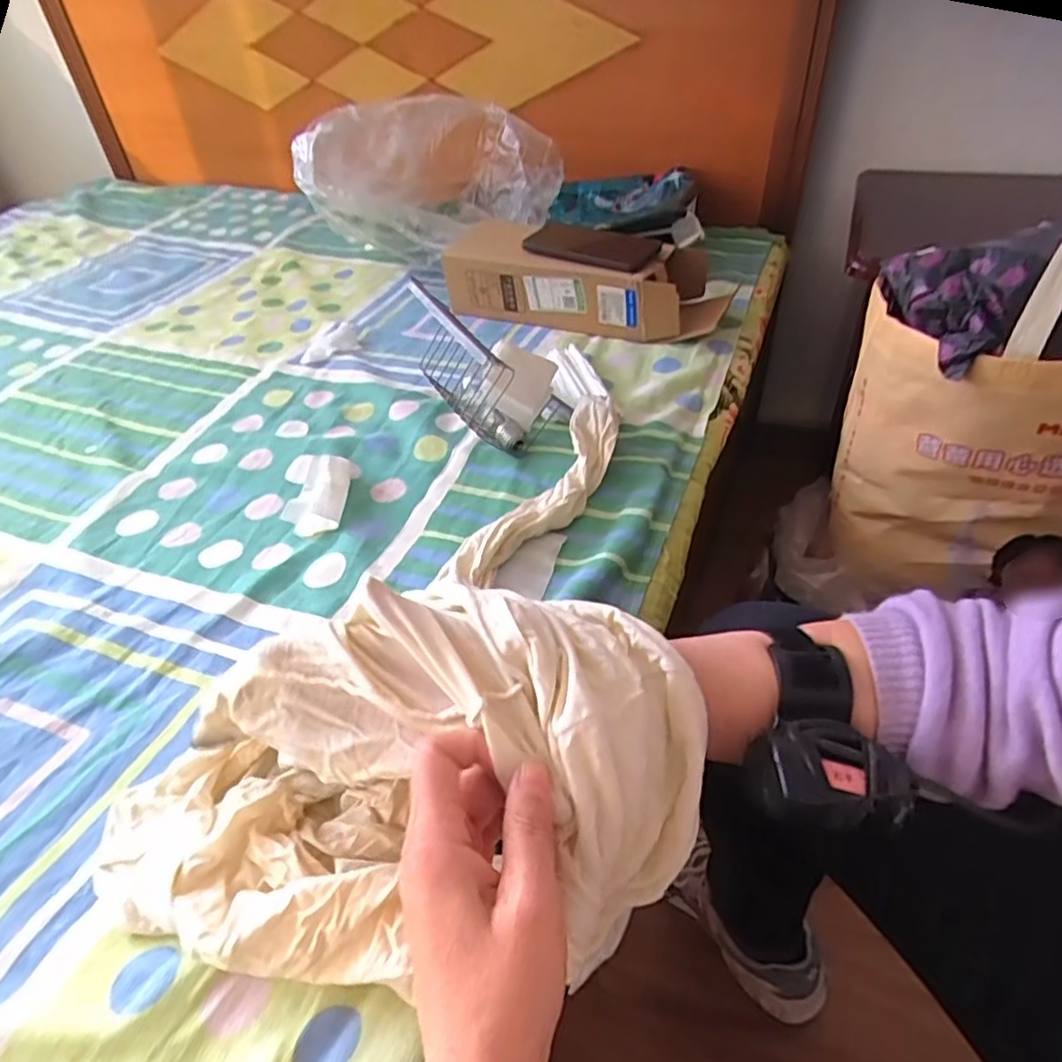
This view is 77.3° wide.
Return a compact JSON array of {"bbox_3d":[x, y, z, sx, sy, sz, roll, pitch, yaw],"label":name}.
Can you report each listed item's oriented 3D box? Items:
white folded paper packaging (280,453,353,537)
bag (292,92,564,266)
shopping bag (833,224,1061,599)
[{"bbox_3d":[-0.196,-0.035,0.611,0.054,0.028,0.081,-7,43,-2],"label":"white folded paper packaging"},{"bbox_3d":[-0.144,-0.493,0.927,0.319,0.150,0.191,14,46,20],"label":"bag"},{"bbox_3d":[0.440,-0.106,0.616,0.218,0.381,0.166,-3,43,1],"label":"shopping bag"}]

